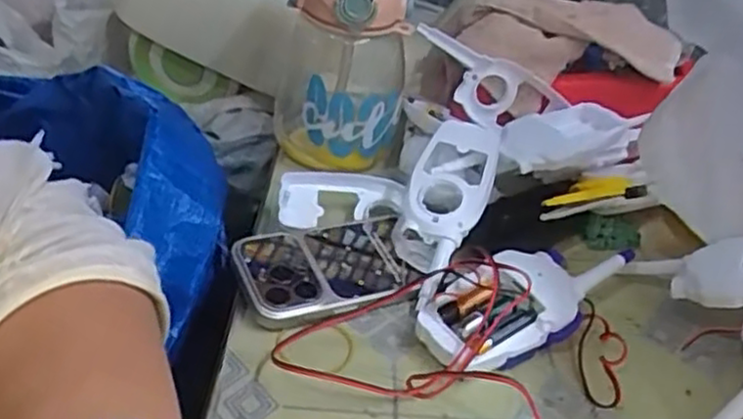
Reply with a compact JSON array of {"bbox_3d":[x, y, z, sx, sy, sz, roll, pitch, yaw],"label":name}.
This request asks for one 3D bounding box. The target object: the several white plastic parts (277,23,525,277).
[{"bbox_3d":[0.036,-0.051,0.561,0.146,0.091,0.217,16,57,27],"label":"several white plastic parts"}]

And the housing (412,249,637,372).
[{"bbox_3d":[0.104,0.055,0.462,0.166,0.044,0.067,-18,39,-34],"label":"housing"}]

